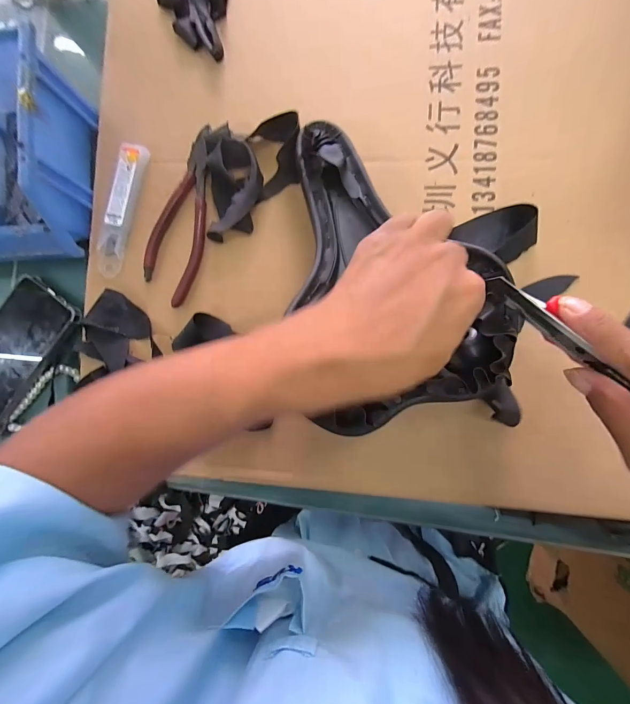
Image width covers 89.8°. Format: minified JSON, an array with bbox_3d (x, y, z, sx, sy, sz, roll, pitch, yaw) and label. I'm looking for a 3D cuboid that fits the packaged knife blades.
[{"bbox_3d":[-0.188,-0.137,0.303,0.028,0.011,0.126,16,89,6],"label":"packaged knife blades"}]

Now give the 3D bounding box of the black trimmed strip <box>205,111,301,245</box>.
[{"bbox_3d":[-0.057,-0.160,0.288,0.085,0.023,0.104,0,88,6],"label":"black trimmed strip"}]

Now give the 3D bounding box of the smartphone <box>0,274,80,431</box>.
[{"bbox_3d":[-0.309,0.007,0.313,0.082,0.013,0.160,36,91,6],"label":"smartphone"}]

